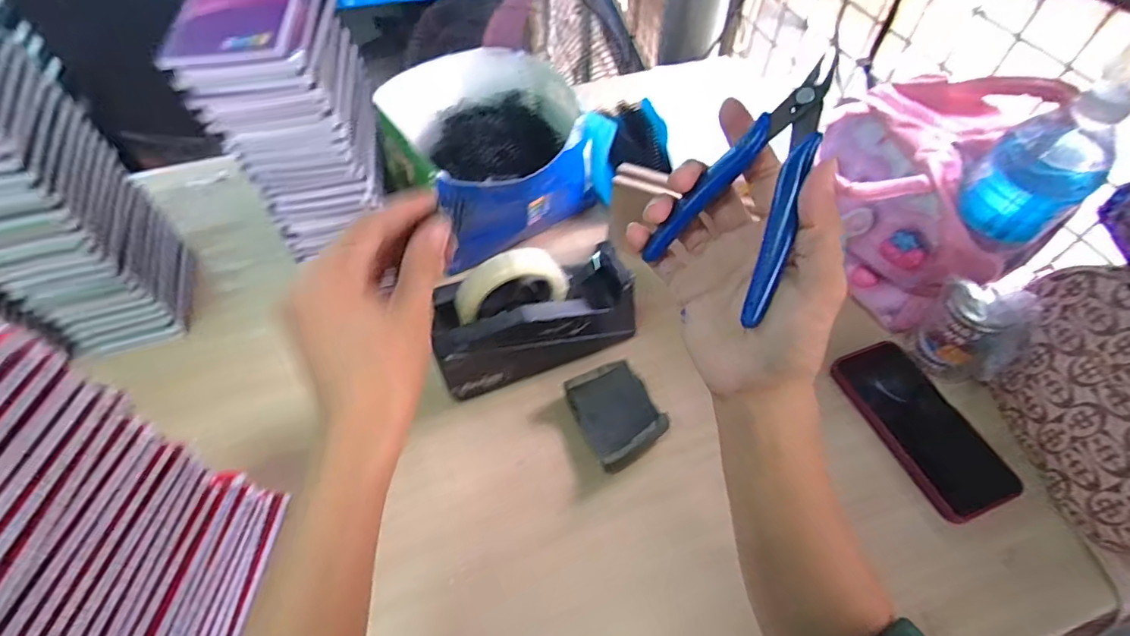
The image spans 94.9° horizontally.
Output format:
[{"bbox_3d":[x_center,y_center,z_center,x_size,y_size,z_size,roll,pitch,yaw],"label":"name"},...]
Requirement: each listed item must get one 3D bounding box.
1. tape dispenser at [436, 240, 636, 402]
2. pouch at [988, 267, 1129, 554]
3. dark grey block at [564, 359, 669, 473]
[{"bbox_3d":[-0.032,-0.005,0.489,0.196,0.125,0.073,-20,58,-13],"label":"tape dispenser"},{"bbox_3d":[0.438,0.070,0.411,0.048,0.142,0.193,0,52,-13],"label":"pouch"},{"bbox_3d":[0.048,0.088,0.477,0.067,0.029,0.092,-21,58,-13],"label":"dark grey block"}]

